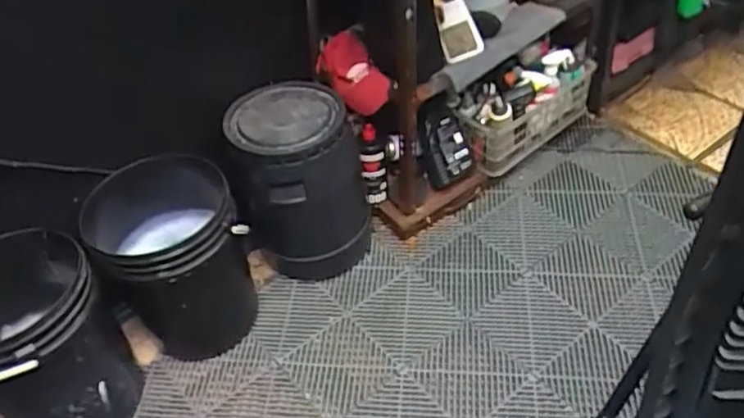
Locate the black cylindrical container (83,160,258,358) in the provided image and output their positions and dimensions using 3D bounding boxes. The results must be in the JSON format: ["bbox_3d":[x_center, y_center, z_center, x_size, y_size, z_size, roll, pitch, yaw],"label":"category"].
[{"bbox_3d":[-0.422,0.132,1.468,0.313,0.411,0.296,-26,49,-18],"label":"black cylindrical container"}]

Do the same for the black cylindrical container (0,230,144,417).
[{"bbox_3d":[-0.666,0.298,1.319,0.292,0.395,0.300,-3,45,3],"label":"black cylindrical container"}]

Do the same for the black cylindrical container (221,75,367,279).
[{"bbox_3d":[-0.164,-0.038,1.513,0.286,0.435,0.263,-3,45,3],"label":"black cylindrical container"}]

